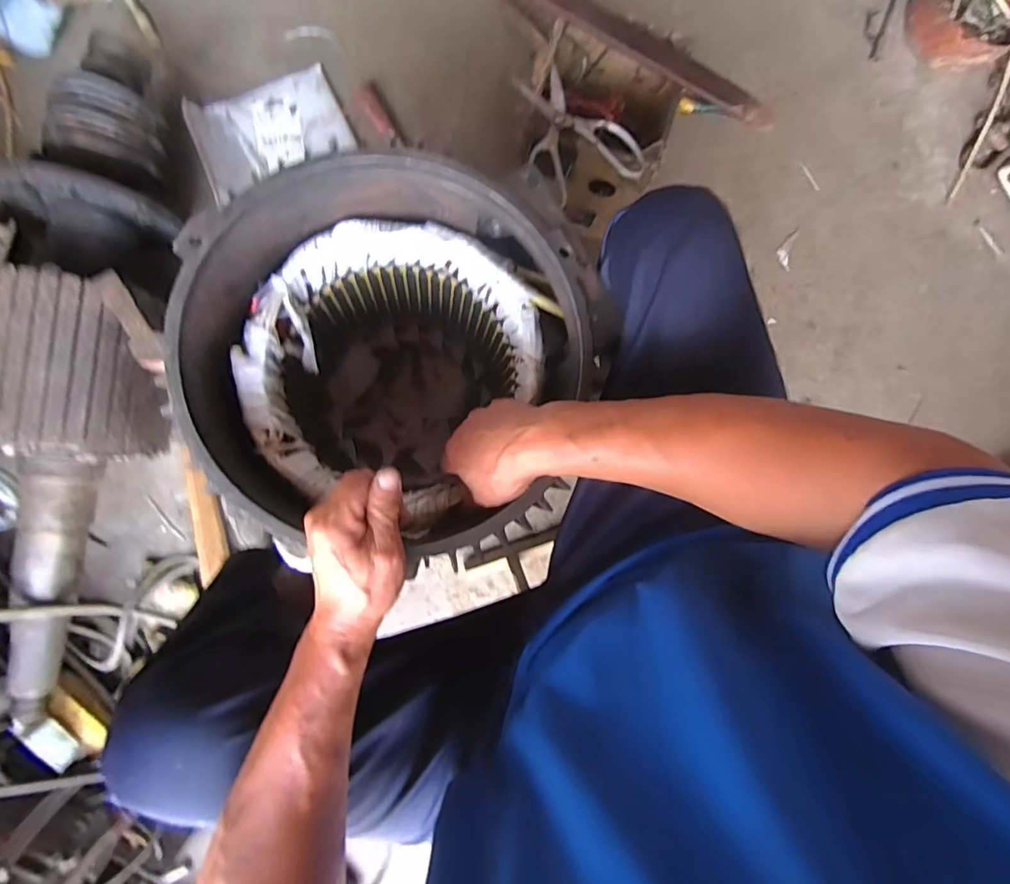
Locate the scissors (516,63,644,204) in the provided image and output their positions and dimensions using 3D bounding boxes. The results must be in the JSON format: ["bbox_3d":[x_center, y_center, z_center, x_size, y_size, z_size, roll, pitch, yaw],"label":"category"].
[{"bbox_3d":[0.080,-0.400,0.655,0.131,0.020,0.188,-35,87,-6],"label":"scissors"}]

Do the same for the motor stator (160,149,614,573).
[{"bbox_3d":[-0.117,-0.082,0.644,0.331,0.461,0.319,20,88,-6],"label":"motor stator"}]

